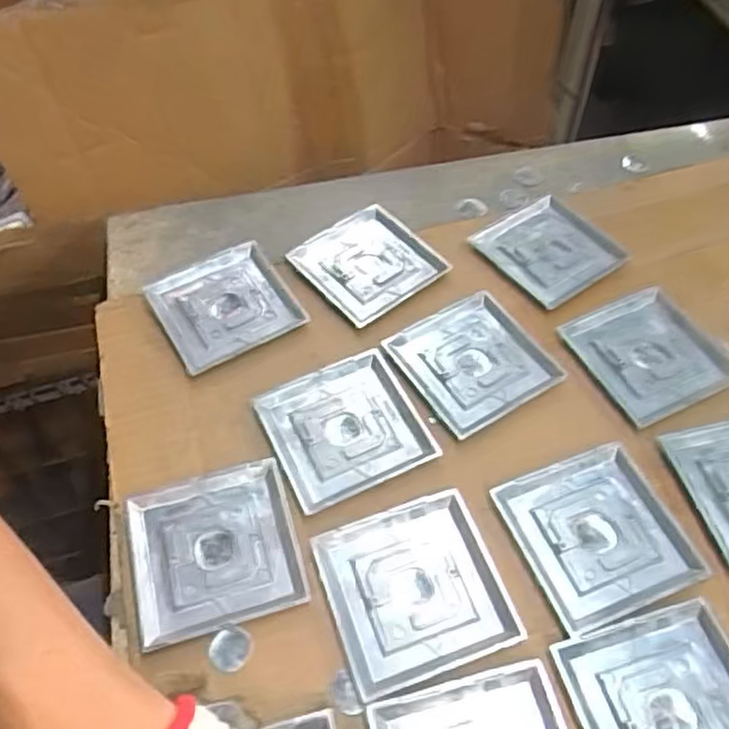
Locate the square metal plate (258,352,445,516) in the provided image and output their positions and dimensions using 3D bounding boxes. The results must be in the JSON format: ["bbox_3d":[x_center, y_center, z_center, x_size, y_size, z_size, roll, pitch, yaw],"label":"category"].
[{"bbox_3d":[-0.012,0.040,0.434,0.091,0.007,0.087,-23,56,-15],"label":"square metal plate"}]

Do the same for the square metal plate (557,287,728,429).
[{"bbox_3d":[0.193,-0.008,0.464,0.089,0.005,0.089,-23,56,-15],"label":"square metal plate"}]

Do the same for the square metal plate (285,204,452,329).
[{"bbox_3d":[0.002,-0.078,0.516,0.088,0.008,0.088,-34,60,-21],"label":"square metal plate"}]

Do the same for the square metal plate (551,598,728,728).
[{"bbox_3d":[0.153,0.171,0.336,0.091,0.004,0.089,-14,55,-9],"label":"square metal plate"}]

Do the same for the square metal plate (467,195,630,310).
[{"bbox_3d":[0.140,-0.089,0.525,0.085,0.005,0.088,-29,58,-19],"label":"square metal plate"}]

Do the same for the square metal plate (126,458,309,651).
[{"bbox_3d":[-0.086,0.105,0.389,0.091,0.005,0.089,-15,55,-9],"label":"square metal plate"}]

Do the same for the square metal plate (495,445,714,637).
[{"bbox_3d":[0.134,0.095,0.392,0.092,0.004,0.089,-19,56,-12],"label":"square metal plate"}]

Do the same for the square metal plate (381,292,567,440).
[{"bbox_3d":[0.074,-0.002,0.465,0.090,0.007,0.088,-27,58,-17],"label":"square metal plate"}]

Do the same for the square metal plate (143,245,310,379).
[{"bbox_3d":[-0.100,-0.043,0.493,0.092,0.012,0.084,-27,58,-17],"label":"square metal plate"}]

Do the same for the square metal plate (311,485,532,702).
[{"bbox_3d":[0.027,0.121,0.371,0.091,0.004,0.090,-17,55,-11],"label":"square metal plate"}]

